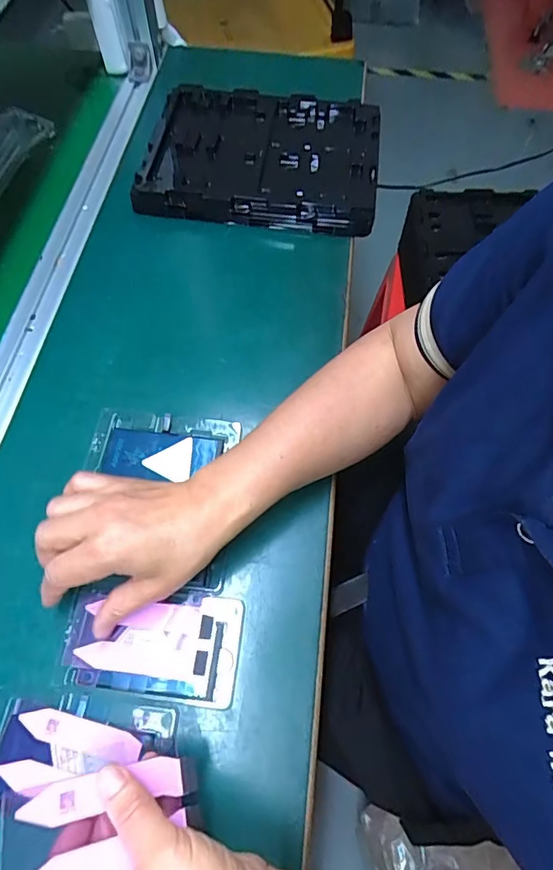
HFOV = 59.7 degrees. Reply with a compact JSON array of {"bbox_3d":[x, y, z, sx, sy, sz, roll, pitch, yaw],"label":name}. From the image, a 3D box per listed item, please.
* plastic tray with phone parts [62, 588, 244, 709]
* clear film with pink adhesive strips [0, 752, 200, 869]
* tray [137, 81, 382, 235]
[{"bbox_3d":[-0.090,0.152,0.351,0.124,0.005,0.069,7,69,-1],"label":"plastic tray with phone parts"},{"bbox_3d":[-0.088,0.204,0.254,0.099,0.004,0.047,7,49,-33],"label":"clear film with pink adhesive strips"},{"bbox_3d":[-0.016,-0.344,0.596,0.274,0.041,0.215,7,63,2],"label":"tray"}]

